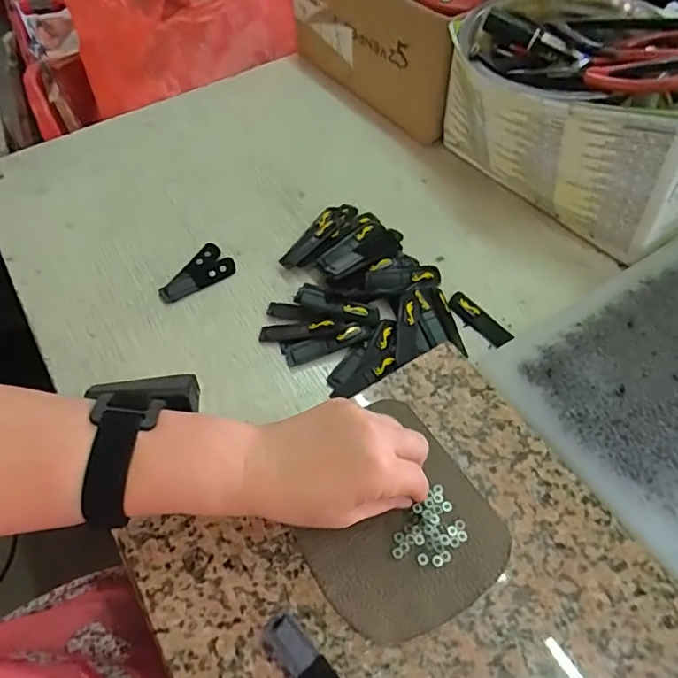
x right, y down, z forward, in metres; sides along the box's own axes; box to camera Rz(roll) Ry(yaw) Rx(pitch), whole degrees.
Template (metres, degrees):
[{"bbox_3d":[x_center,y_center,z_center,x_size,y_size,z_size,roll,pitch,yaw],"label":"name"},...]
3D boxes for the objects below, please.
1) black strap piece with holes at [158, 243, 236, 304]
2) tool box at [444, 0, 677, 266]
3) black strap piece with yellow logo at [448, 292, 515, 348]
[{"bbox_3d":[-0.147,-0.064,0.524,0.078,0.009,0.043,-36,63,-20],"label":"black strap piece with holes"},{"bbox_3d":[0.234,-0.217,0.517,0.167,0.166,0.265,-34,62,-19],"label":"tool box"},{"bbox_3d":[0.131,-0.018,0.486,0.023,0.009,0.068,-34,62,-19],"label":"black strap piece with yellow logo"}]

